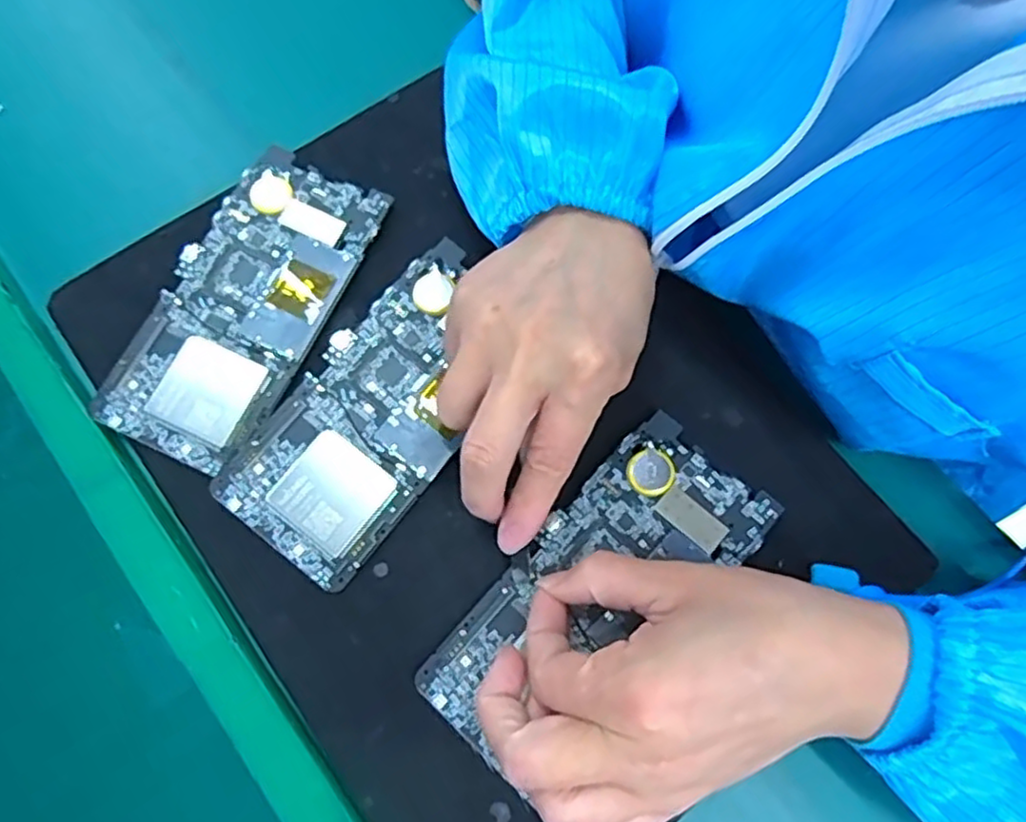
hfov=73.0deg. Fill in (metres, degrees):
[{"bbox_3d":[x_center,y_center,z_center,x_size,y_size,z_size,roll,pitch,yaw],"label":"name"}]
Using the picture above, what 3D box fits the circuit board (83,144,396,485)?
[{"bbox_3d":[-0.124,-0.051,0.322,0.072,0.006,0.153,26,74,6],"label":"circuit board"}]

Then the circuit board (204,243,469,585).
[{"bbox_3d":[-0.057,-0.003,0.309,0.073,0.006,0.150,37,76,9],"label":"circuit board"}]

